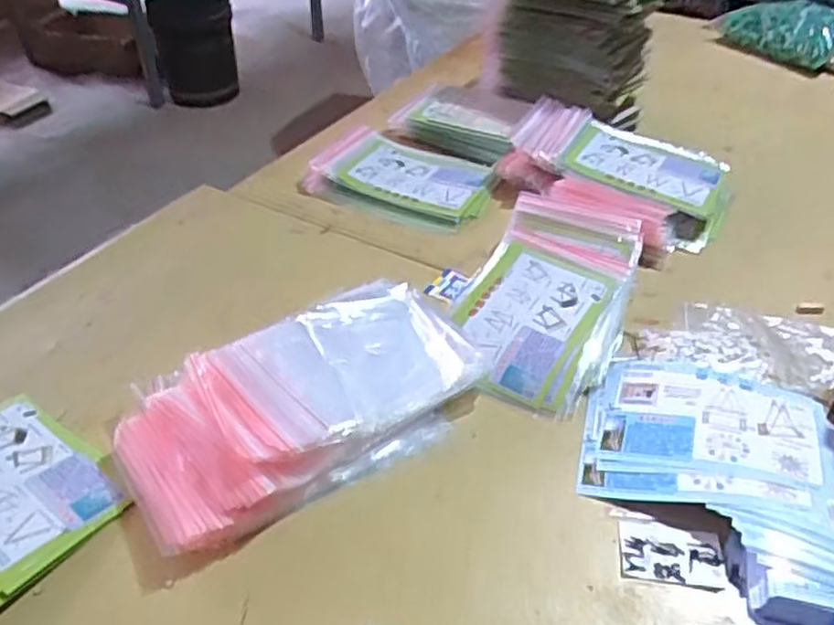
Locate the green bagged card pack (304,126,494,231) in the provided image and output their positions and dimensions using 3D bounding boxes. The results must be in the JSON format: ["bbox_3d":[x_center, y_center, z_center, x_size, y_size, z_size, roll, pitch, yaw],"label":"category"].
[{"bbox_3d":[-0.017,-0.209,1.080,0.269,0.036,0.194,19,43,20],"label":"green bagged card pack"}]

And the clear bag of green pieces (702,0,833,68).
[{"bbox_3d":[0.757,-0.602,1.480,0.281,0.086,0.131,33,49,32],"label":"clear bag of green pieces"}]

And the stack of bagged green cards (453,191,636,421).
[{"bbox_3d":[0.149,-0.026,0.829,0.184,0.060,0.311,17,42,17],"label":"stack of bagged green cards"}]

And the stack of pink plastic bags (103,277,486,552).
[{"bbox_3d":[-0.110,0.080,0.712,0.363,0.061,0.210,-26,47,-28],"label":"stack of pink plastic bags"}]

